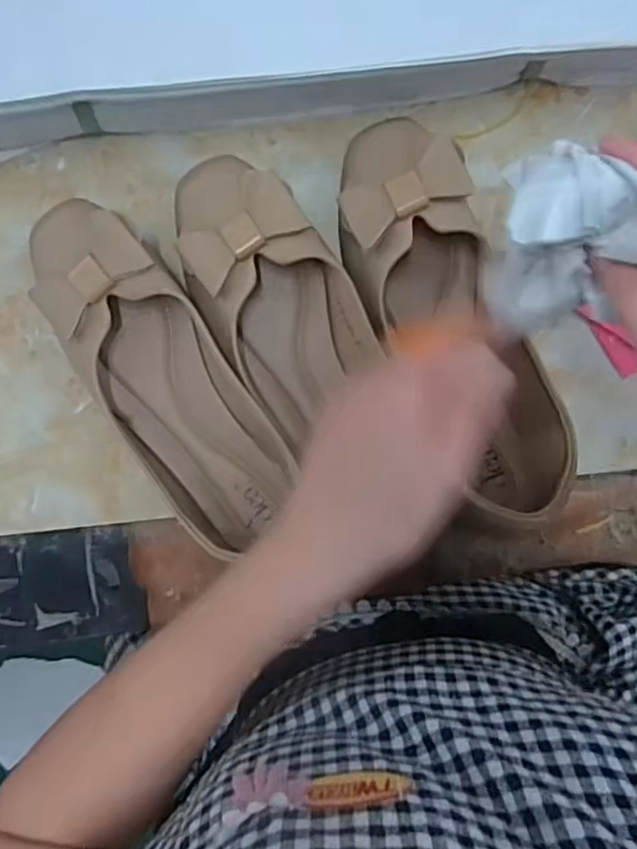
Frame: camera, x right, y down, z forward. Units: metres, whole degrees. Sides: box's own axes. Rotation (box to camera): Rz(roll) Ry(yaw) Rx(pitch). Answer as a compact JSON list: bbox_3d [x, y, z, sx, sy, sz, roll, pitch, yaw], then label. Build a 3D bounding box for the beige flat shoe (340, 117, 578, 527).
[{"bbox_3d":[0.078,-0.061,0.388,0.082,0.061,0.239,-26,94,1],"label":"beige flat shoe"}]

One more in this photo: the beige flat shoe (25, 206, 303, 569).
[{"bbox_3d":[-0.096,-0.029,0.402,0.087,0.051,0.235,-33,94,2],"label":"beige flat shoe"}]

